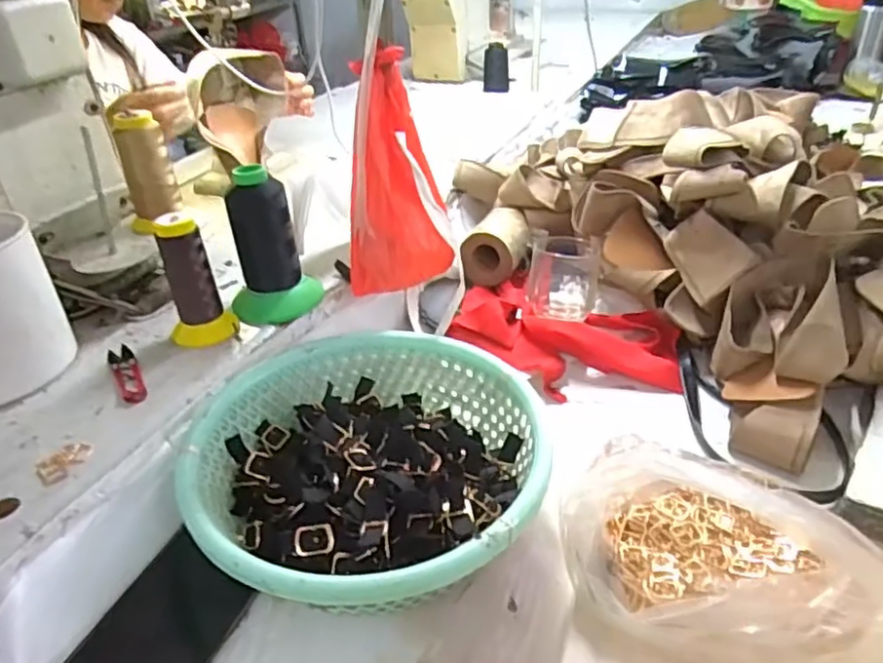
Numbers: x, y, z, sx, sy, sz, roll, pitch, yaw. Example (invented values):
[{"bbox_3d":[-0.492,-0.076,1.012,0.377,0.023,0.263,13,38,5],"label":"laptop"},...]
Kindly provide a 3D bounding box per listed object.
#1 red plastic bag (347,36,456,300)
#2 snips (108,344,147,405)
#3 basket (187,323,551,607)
[{"bbox_3d":[-0.044,-0.135,0.647,0.105,0.230,0.083,-2,33,1],"label":"red plastic bag"},{"bbox_3d":[-0.277,0.036,0.592,0.020,0.012,0.105,-22,38,-26],"label":"snips"},{"bbox_3d":[-0.057,0.109,0.543,0.271,0.094,0.285,-10,34,-10],"label":"basket"}]

